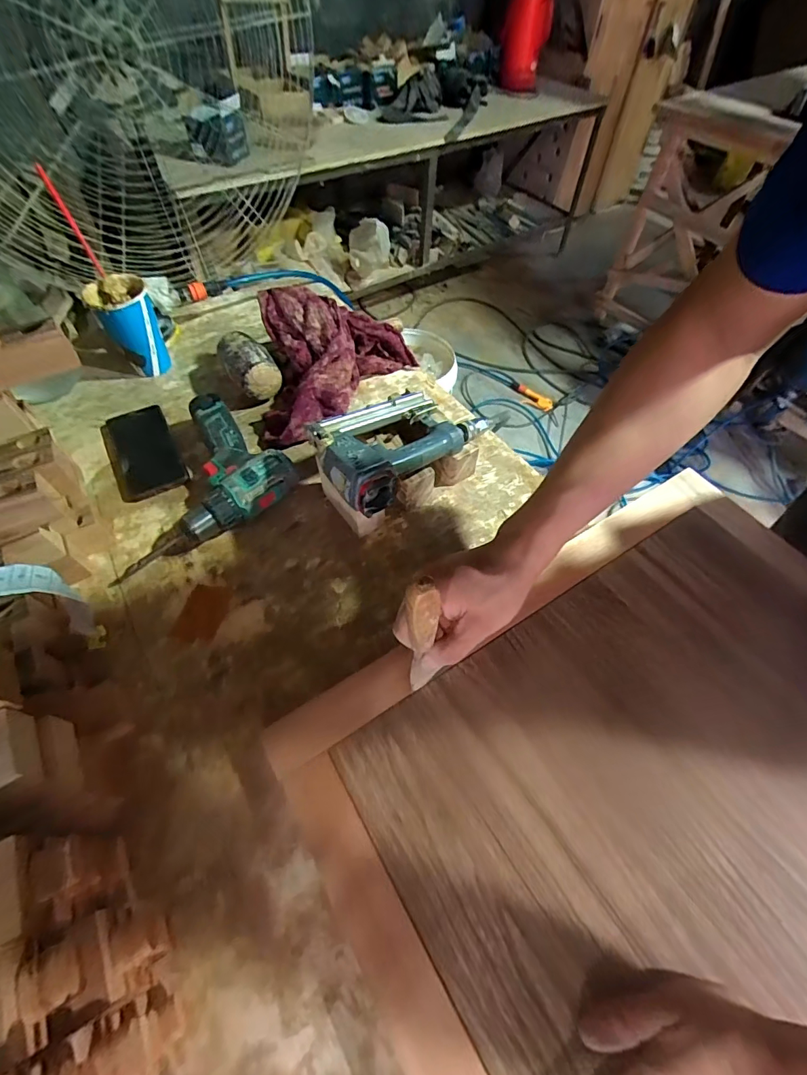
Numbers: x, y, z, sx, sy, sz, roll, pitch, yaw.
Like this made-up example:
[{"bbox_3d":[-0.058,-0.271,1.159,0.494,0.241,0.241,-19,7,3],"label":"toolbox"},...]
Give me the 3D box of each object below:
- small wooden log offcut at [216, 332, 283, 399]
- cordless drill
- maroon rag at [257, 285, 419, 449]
[{"bbox_3d":[-0.234,-0.257,0.679,0.067,0.072,0.097,-25,60,-16],"label":"small wooden log offcut"},{"bbox_3d":[-0.276,-0.086,0.576,0.230,0.053,0.215,-25,60,-16],"label":"cordless drill"},{"bbox_3d":[-0.096,-0.257,0.653,0.238,0.116,0.205,-9,57,-7],"label":"maroon rag"}]

